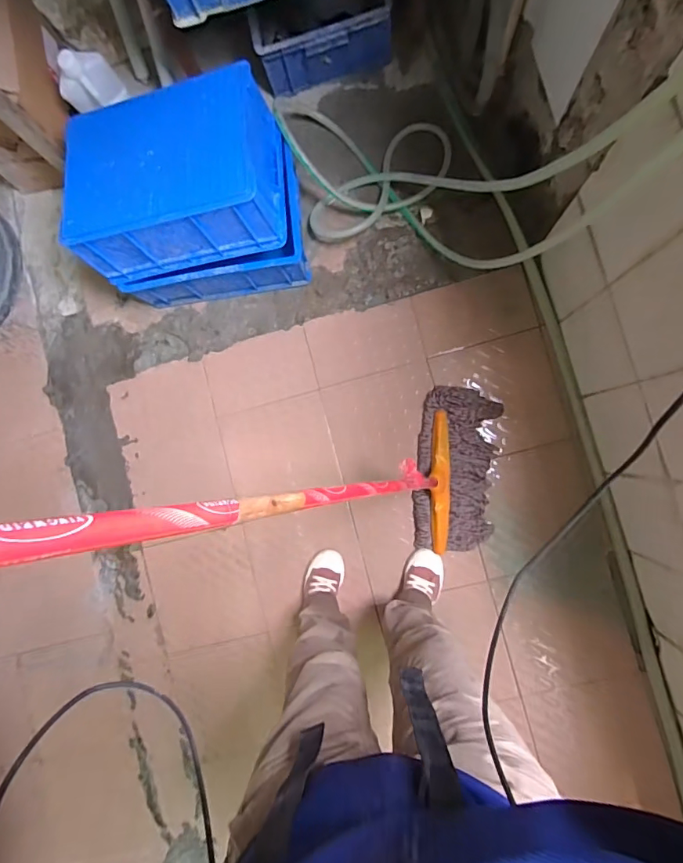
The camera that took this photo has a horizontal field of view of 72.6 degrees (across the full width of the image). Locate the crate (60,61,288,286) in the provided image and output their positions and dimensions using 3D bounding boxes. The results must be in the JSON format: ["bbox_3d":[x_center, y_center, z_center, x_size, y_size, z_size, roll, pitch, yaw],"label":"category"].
[{"bbox_3d":[-0.375,-0.565,1.029,0.466,0.167,0.338,-8,88,5],"label":"crate"}]

